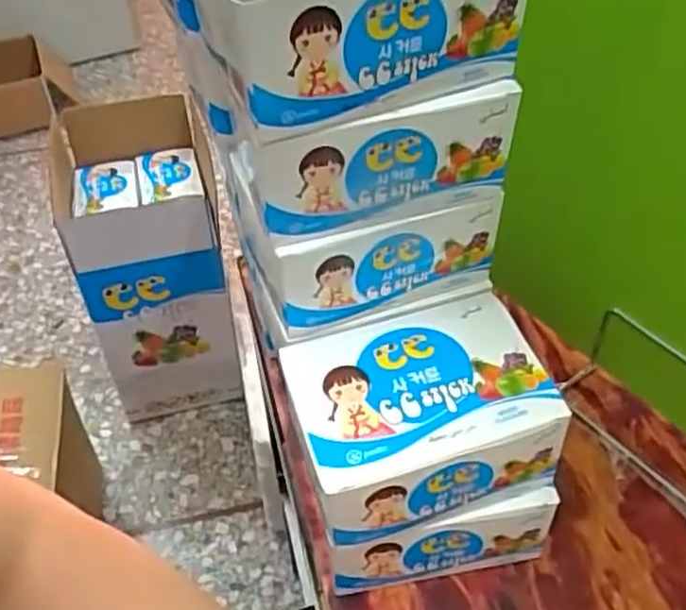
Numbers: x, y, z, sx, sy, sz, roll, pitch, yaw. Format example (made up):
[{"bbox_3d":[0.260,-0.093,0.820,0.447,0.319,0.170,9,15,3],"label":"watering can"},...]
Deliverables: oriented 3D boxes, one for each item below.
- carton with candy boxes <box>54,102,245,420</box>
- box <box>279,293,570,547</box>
[{"bbox_3d":[-0.340,-0.085,1.302,0.227,0.455,0.376,-12,46,-10],"label":"carton with candy boxes"},{"bbox_3d":[0.043,0.063,0.434,0.141,0.066,0.104,-13,46,-12],"label":"box"}]

